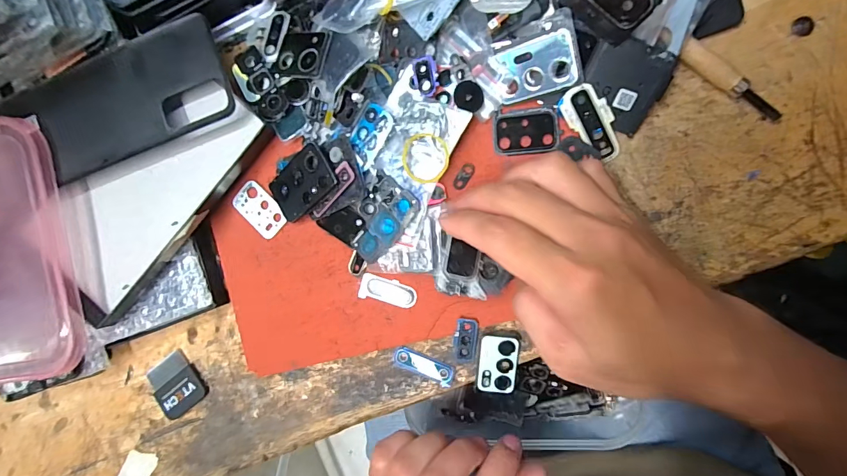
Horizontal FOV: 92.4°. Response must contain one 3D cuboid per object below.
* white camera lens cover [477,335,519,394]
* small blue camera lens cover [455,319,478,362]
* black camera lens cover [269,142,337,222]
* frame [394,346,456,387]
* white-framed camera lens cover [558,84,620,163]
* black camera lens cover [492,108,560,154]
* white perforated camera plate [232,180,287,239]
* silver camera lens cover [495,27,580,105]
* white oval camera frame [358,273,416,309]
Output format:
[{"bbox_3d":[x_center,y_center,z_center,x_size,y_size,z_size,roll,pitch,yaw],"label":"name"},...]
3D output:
[{"bbox_3d":[0.047,0.080,0.255,0.023,0.005,0.038,6,93,10],"label":"white camera lens cover"},{"bbox_3d":[0.027,0.065,0.257,0.013,0.004,0.029,5,93,10],"label":"small blue camera lens cover"},{"bbox_3d":[-0.078,-0.035,0.260,0.051,0.004,0.033,-34,83,30],"label":"black camera lens cover"},{"bbox_3d":[0.000,0.083,0.264,0.041,0.004,0.012,26,96,8],"label":"frame"},{"bbox_3d":[0.099,-0.067,0.235,0.021,0.007,0.046,-36,92,9],"label":"white-framed camera lens cover"},{"bbox_3d":[0.062,-0.064,0.244,0.037,0.004,0.024,-4,92,10],"label":"black camera lens cover"},{"bbox_3d":[-0.112,-0.019,0.277,0.024,0.005,0.038,-45,85,9],"label":"white perforated camera plate"},{"bbox_3d":[0.063,-0.096,0.229,0.042,0.004,0.029,-11,110,25],"label":"silver camera lens cover"},{"bbox_3d":[-0.023,0.035,0.264,0.037,0.004,0.016,13,94,9],"label":"white oval camera frame"}]

